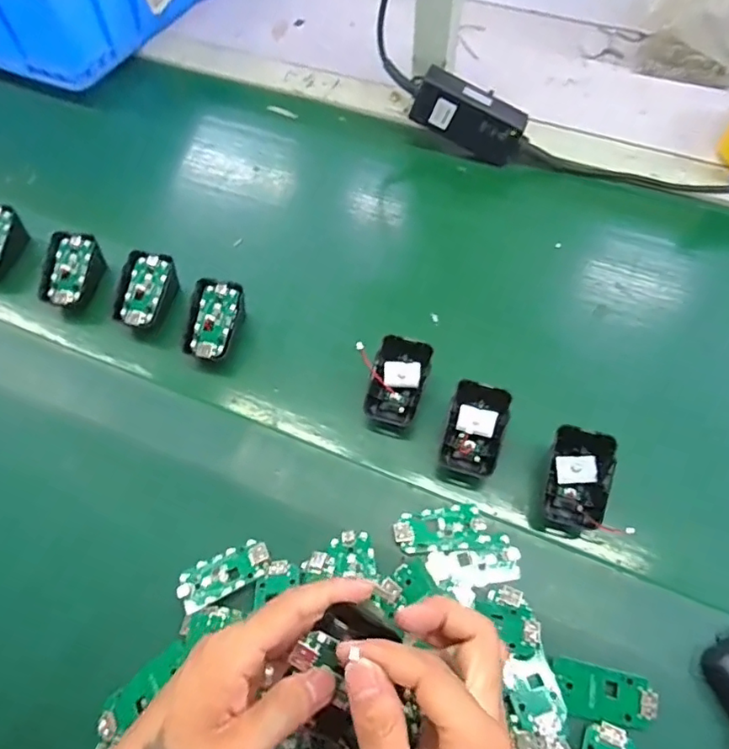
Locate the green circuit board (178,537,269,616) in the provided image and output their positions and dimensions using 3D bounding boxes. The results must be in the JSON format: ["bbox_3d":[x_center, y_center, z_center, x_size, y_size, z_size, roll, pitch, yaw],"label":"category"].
[{"bbox_3d":[-0.097,0.138,0.381,0.062,0.004,0.031,-26,47,-14],"label":"green circuit board"}]

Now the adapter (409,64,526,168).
[{"bbox_3d":[0.109,-0.267,0.572,0.116,0.051,0.030,26,62,-6],"label":"adapter"}]

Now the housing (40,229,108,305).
[{"bbox_3d":[-0.270,-0.093,0.507,0.041,0.040,0.067,10,59,8],"label":"housing"}]

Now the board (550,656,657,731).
[{"bbox_3d":[0.149,0.200,0.342,0.060,0.005,0.031,10,71,12],"label":"board"}]

